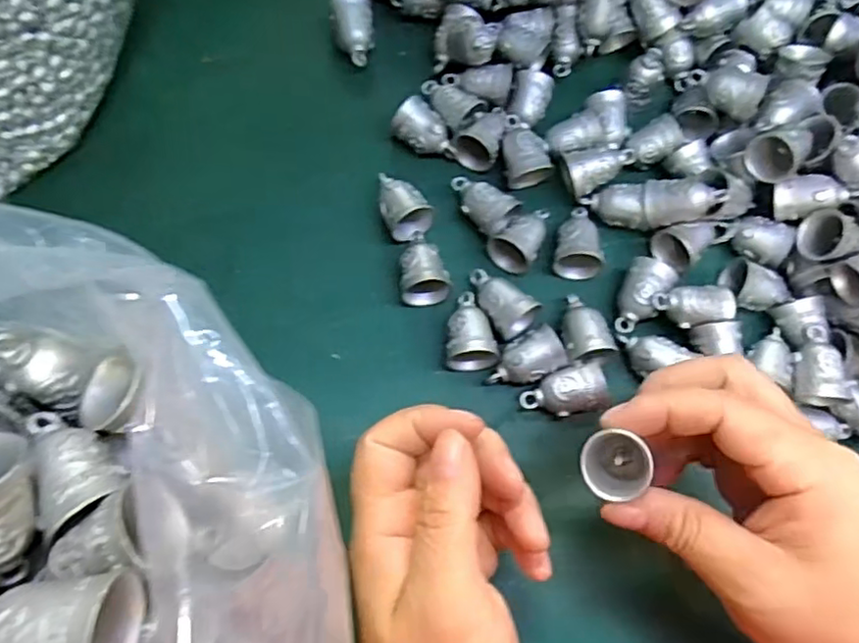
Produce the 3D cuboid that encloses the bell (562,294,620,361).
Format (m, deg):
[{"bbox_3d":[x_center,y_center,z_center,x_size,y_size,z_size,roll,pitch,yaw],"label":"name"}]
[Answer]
[{"bbox_3d":[0.075,0.003,0.312,0.023,0.019,0.034,-9,72,-6],"label":"bell"}]

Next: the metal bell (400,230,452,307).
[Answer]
[{"bbox_3d":[-0.002,-0.028,0.318,0.024,0.018,0.039,1,71,-3],"label":"metal bell"}]

